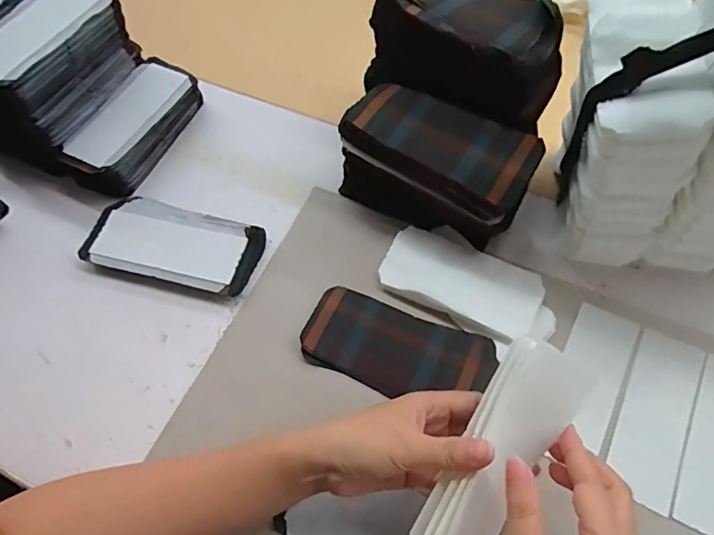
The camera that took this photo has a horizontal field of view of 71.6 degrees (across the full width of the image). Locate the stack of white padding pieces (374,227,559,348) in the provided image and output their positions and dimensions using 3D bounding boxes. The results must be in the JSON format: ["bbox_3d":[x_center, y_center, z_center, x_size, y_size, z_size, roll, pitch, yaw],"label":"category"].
[{"bbox_3d":[0.106,0.014,0.468,0.160,0.011,0.086,26,66,15],"label":"stack of white padding pieces"}]

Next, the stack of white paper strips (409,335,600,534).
[{"bbox_3d":[0.093,0.122,0.323,0.055,0.035,0.150,32,83,18],"label":"stack of white paper strips"}]

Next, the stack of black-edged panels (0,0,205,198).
[{"bbox_3d":[-0.311,-0.207,0.521,0.207,0.131,0.173,21,65,13],"label":"stack of black-edged panels"}]

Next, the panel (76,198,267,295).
[{"bbox_3d":[-0.180,-0.024,0.493,0.162,0.019,0.084,15,64,10],"label":"panel"}]

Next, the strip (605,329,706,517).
[{"bbox_3d":[0.251,0.123,0.416,0.053,0.004,0.144,25,66,15],"label":"strip"}]

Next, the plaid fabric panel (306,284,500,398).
[{"bbox_3d":[0.036,0.072,0.441,0.163,0.009,0.076,20,65,12],"label":"plaid fabric panel"}]

